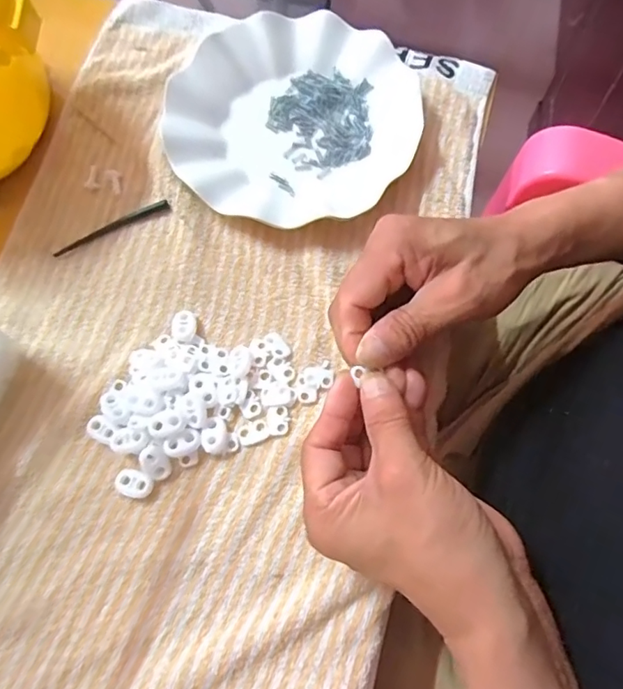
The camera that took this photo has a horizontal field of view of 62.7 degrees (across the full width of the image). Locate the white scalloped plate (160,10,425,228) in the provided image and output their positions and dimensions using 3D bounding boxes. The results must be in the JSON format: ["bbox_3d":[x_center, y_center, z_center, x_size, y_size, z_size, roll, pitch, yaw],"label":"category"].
[{"bbox_3d":[-0.013,-0.167,0.376,0.176,0.022,0.170,0,72,1],"label":"white scalloped plate"}]

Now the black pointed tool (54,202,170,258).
[{"bbox_3d":[-0.141,-0.083,0.363,0.085,0.004,0.008,-27,73,-7],"label":"black pointed tool"}]

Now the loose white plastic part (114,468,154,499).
[{"bbox_3d":[-0.105,0.083,0.304,0.024,0.007,0.015,19,73,7],"label":"loose white plastic part"}]

